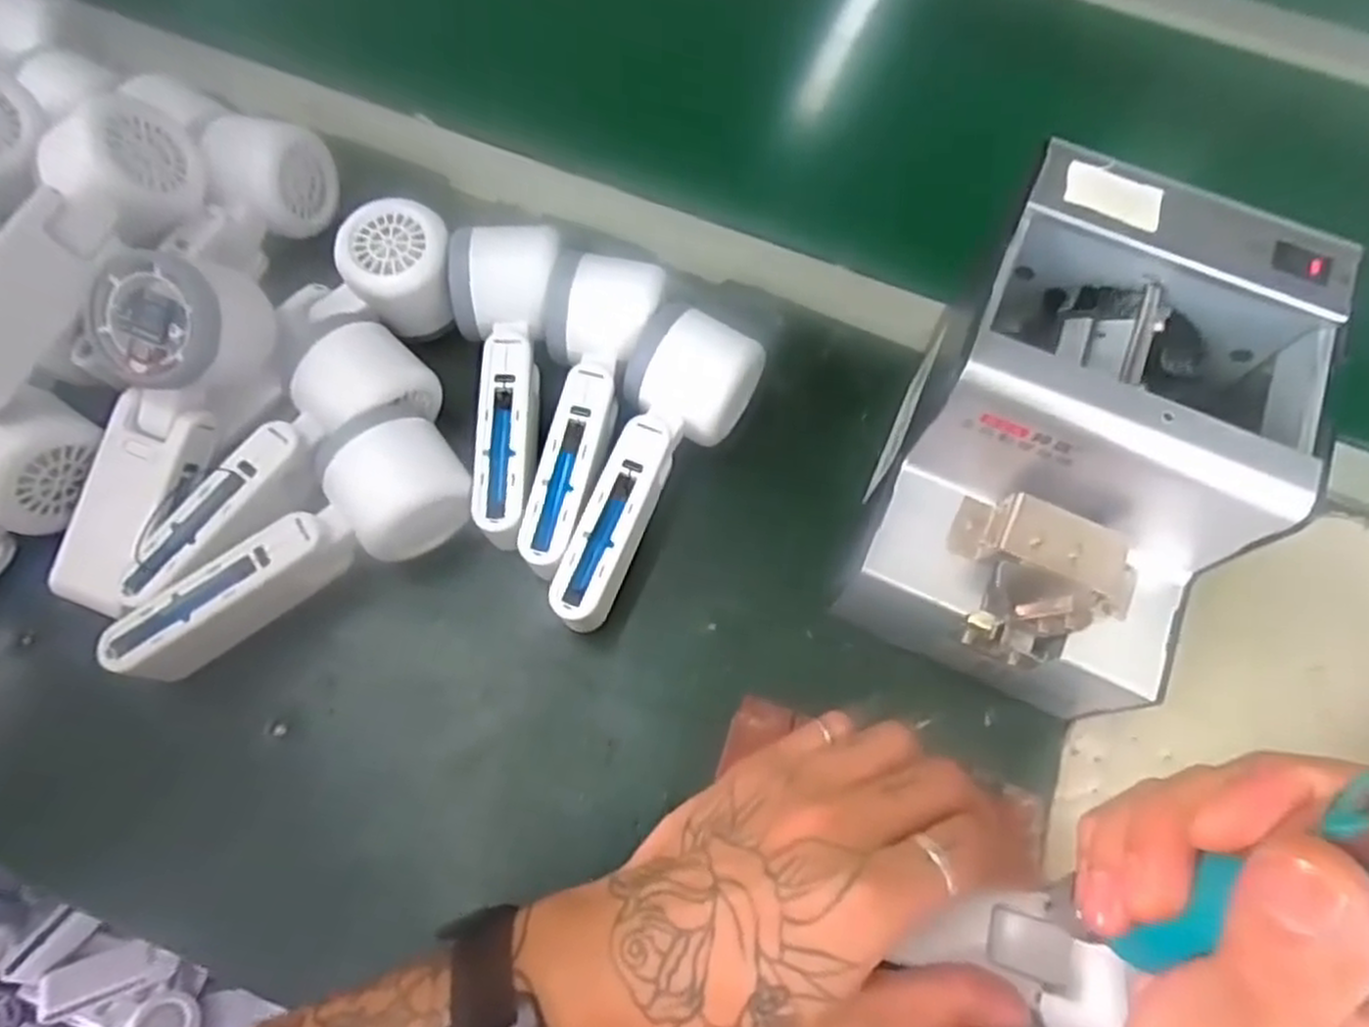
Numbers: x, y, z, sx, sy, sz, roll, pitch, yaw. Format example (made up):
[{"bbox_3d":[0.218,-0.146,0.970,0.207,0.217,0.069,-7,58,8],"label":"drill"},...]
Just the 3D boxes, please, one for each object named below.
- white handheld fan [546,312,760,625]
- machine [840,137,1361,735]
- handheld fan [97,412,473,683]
[{"bbox_3d":[-0.012,-0.017,0.377,0.057,0.056,0.155,17,69,4],"label":"white handheld fan"},{"bbox_3d":[0.154,-0.020,0.335,0.131,0.146,0.177,22,69,7],"label":"machine"},{"bbox_3d":[-0.180,0.017,0.368,0.162,0.056,0.058,-33,73,-14],"label":"handheld fan"}]

